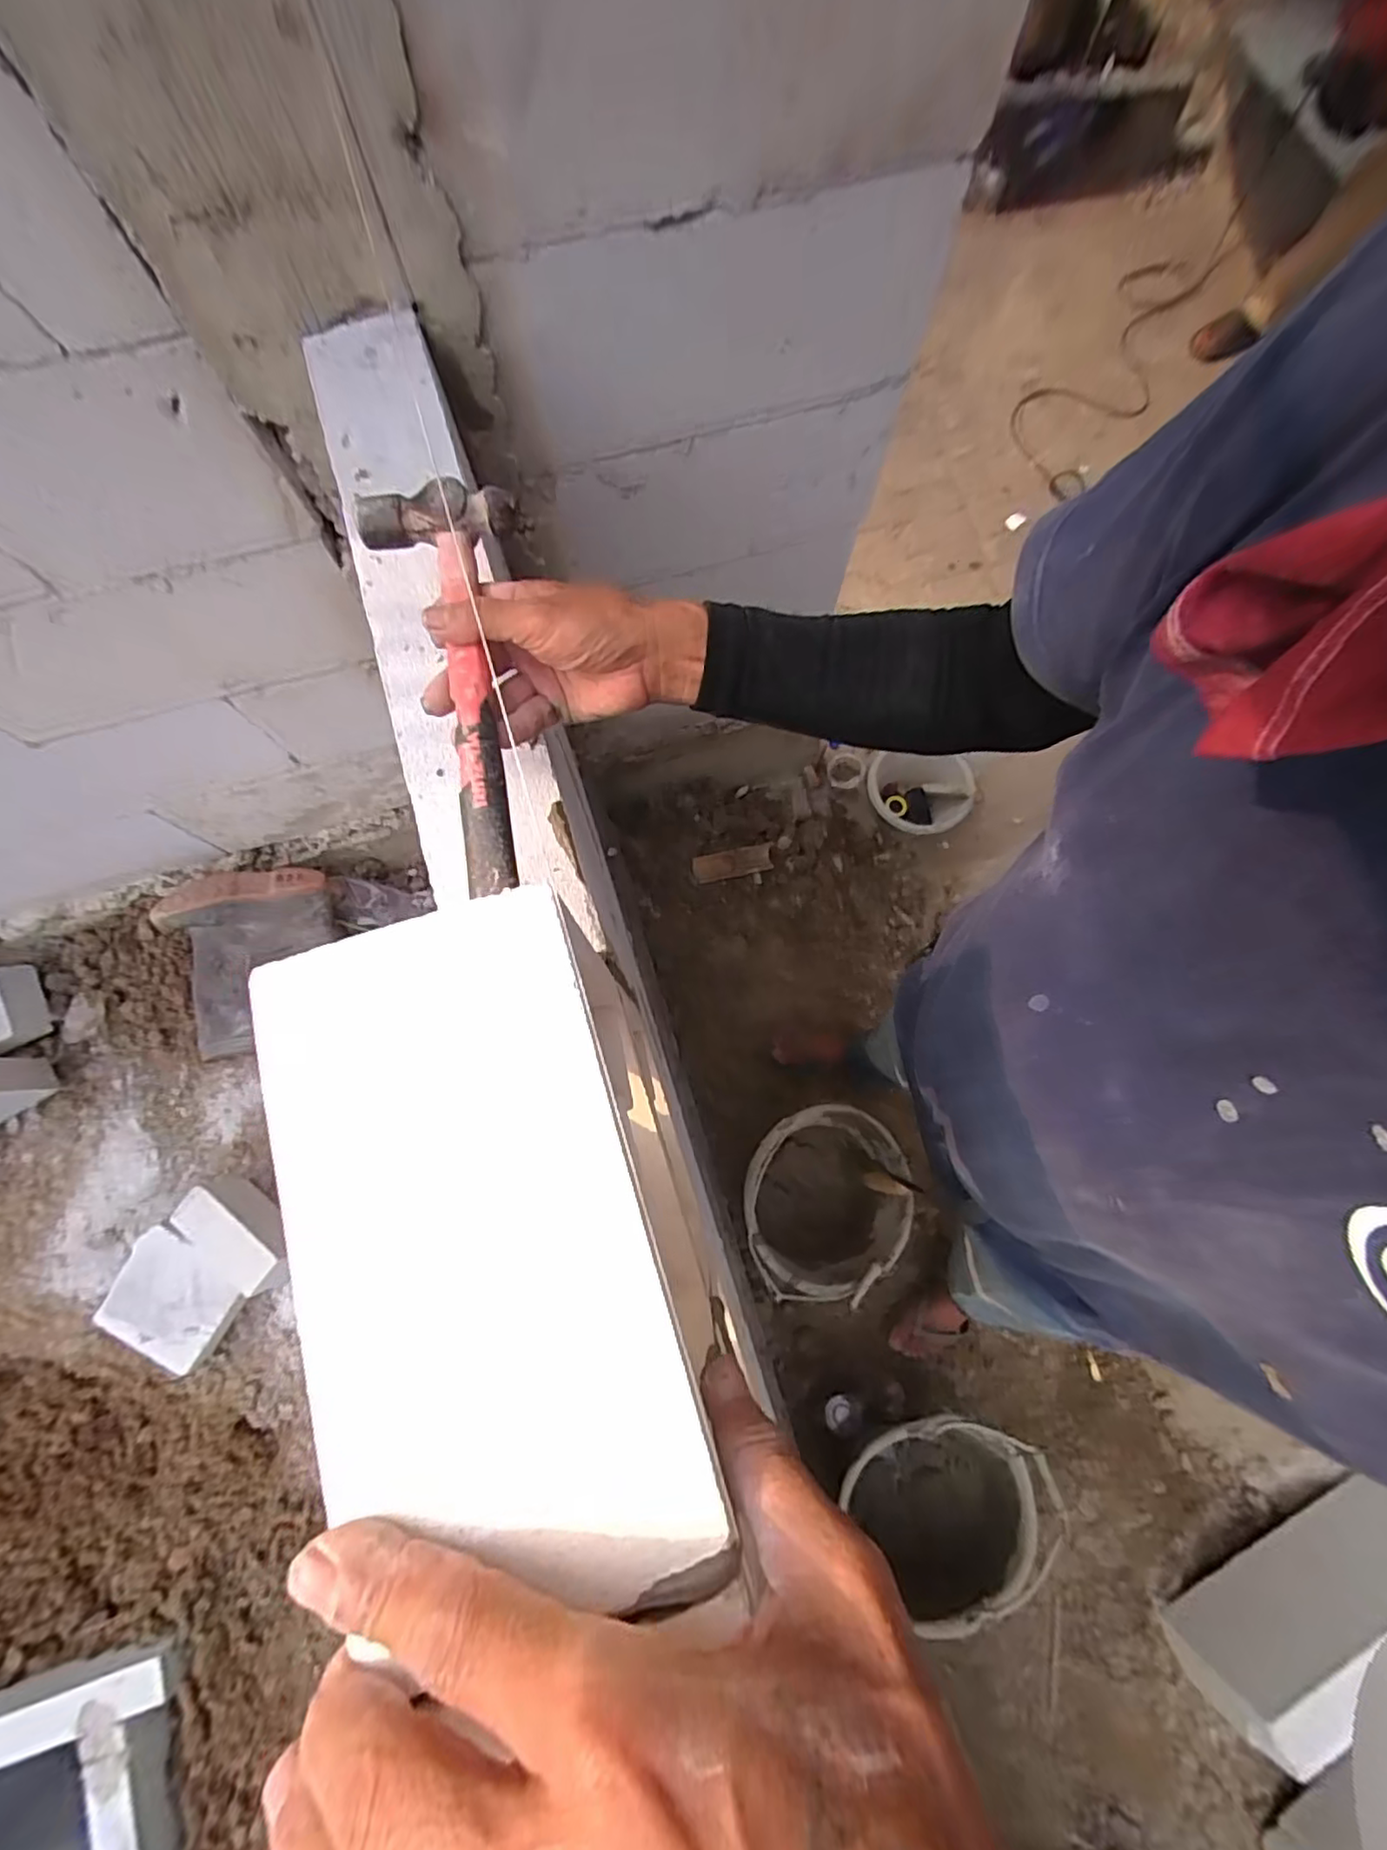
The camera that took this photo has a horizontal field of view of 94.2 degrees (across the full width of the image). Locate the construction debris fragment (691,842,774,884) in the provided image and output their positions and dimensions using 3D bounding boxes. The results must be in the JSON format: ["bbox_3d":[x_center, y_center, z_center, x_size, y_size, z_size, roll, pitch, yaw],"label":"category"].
[{"bbox_3d":[0.096,-0.149,1.549,0.209,0.012,0.064,-13,95,-18],"label":"construction debris fragment"}]

